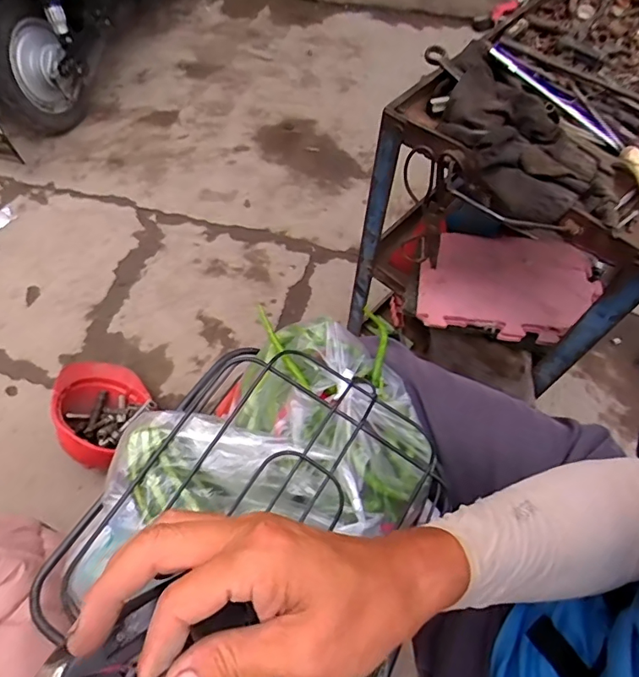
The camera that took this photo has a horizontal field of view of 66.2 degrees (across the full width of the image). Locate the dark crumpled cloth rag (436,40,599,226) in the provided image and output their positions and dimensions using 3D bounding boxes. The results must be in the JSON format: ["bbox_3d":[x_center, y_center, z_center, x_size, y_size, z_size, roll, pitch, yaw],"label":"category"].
[{"bbox_3d":[0.241,-0.278,0.635,0.156,0.043,0.293,-25,64,-14],"label":"dark crumpled cloth rag"}]

